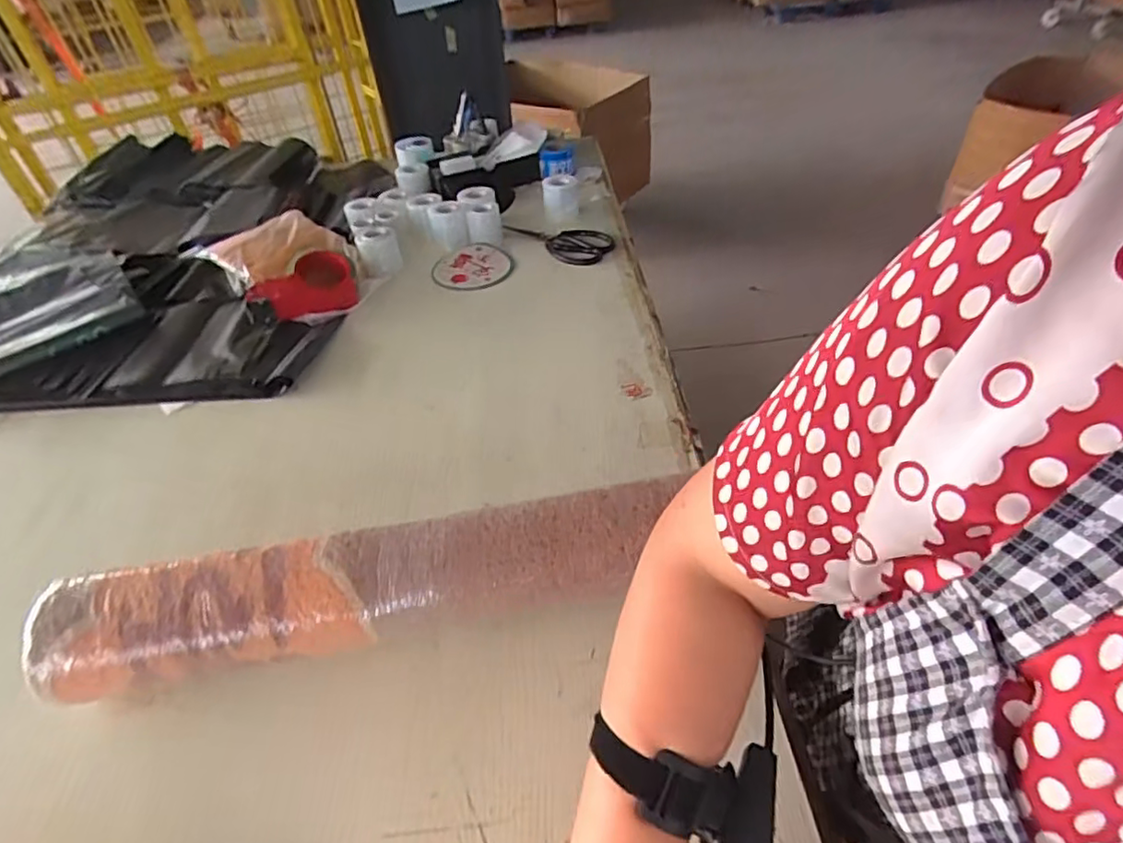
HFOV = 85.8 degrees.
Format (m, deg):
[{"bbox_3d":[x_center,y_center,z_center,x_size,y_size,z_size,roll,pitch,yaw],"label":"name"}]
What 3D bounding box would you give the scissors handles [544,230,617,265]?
[{"bbox_3d":[0.028,-0.306,1.054,0.103,0.017,0.112,-35,51,-28],"label":"scissors handles"}]

